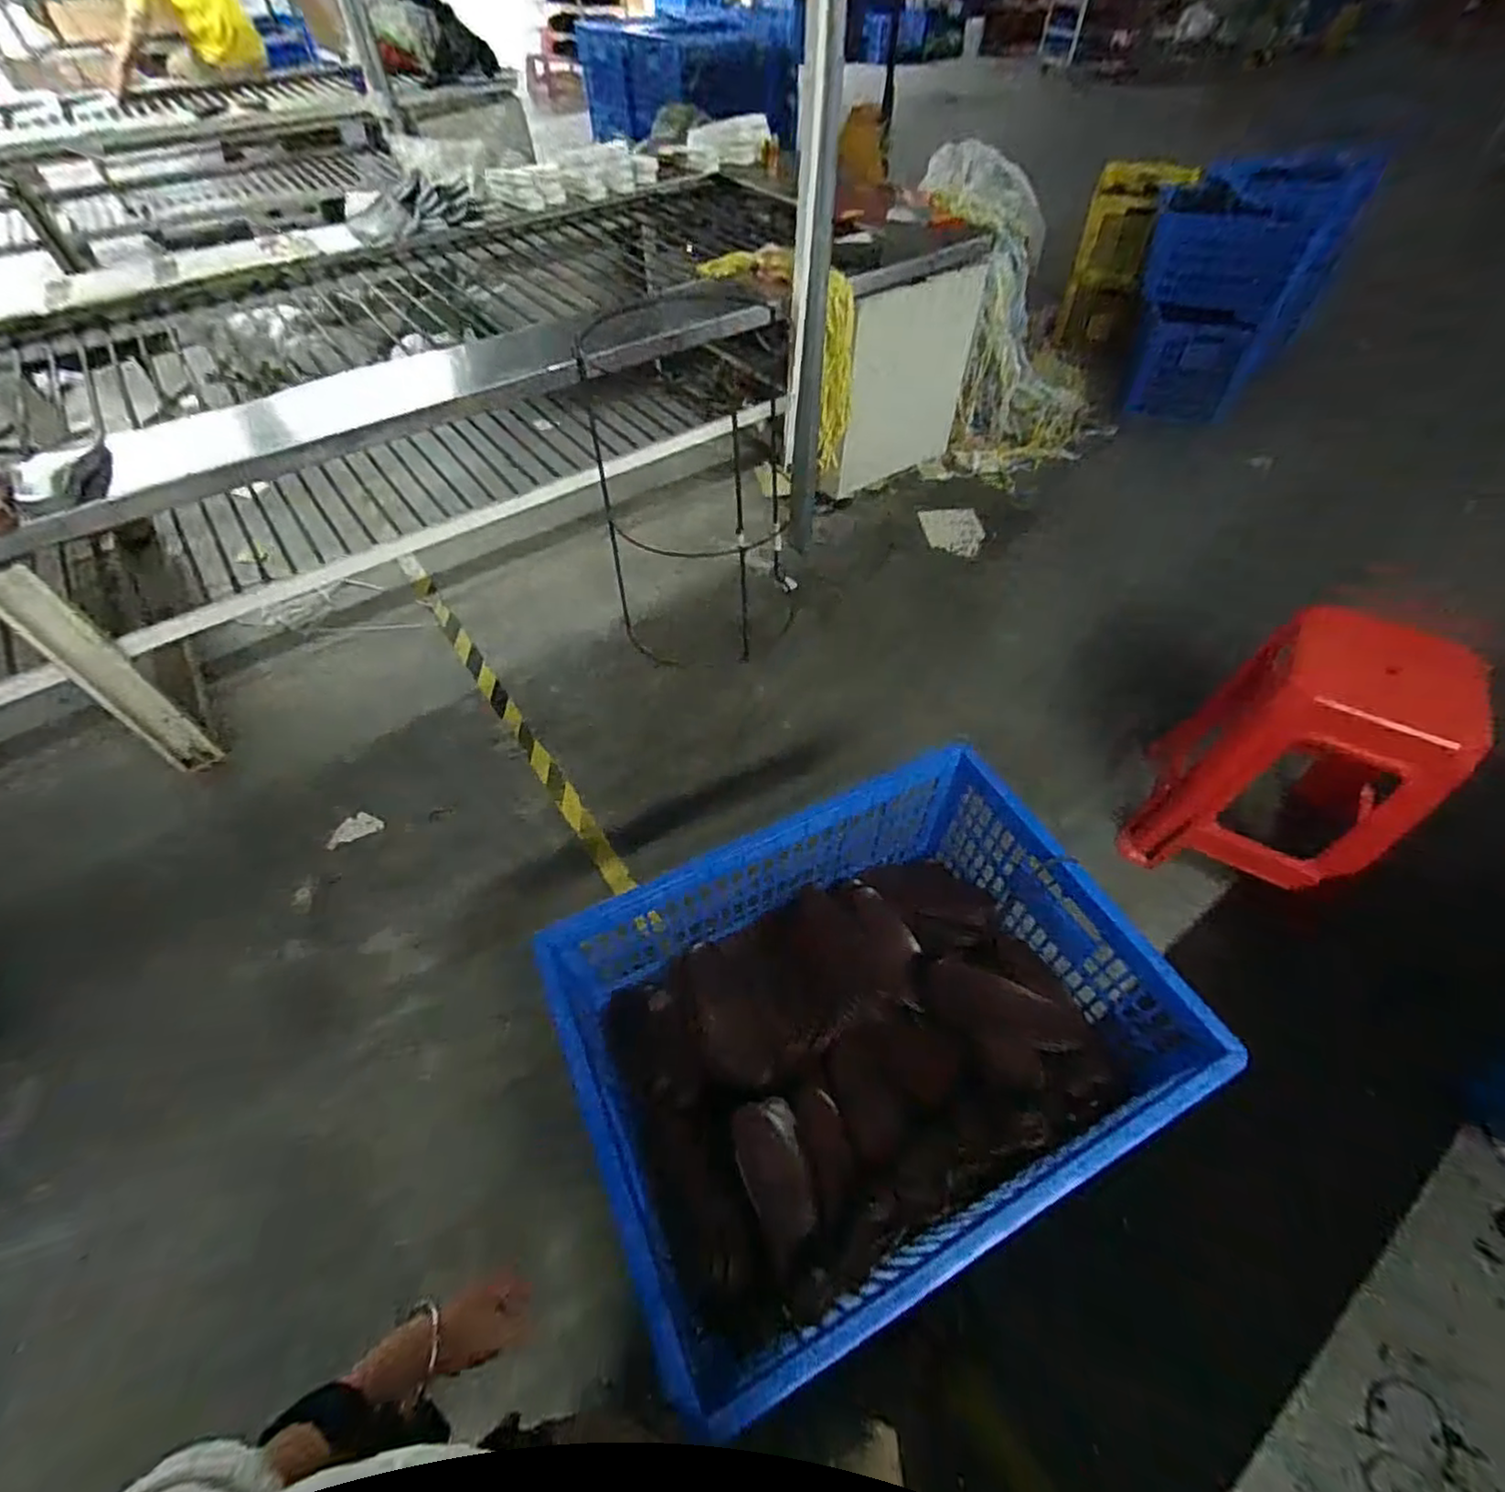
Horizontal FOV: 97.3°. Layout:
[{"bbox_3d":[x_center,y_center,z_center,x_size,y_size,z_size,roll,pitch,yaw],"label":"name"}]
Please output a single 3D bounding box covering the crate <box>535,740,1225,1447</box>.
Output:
[{"bbox_3d":[0.163,0.447,1.079,0.811,0.338,0.631,-21,55,-16],"label":"crate"}]

